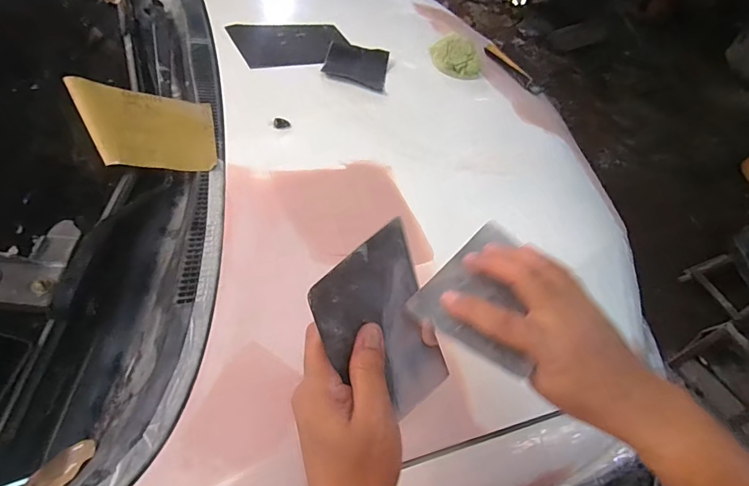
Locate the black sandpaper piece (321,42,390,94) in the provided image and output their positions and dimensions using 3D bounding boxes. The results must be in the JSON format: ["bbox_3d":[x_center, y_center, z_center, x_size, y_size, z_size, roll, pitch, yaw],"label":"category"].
[{"bbox_3d":[-0.032,-0.341,0.793,0.114,0.023,0.137,8,56,2],"label":"black sandpaper piece"}]

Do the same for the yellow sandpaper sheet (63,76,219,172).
[{"bbox_3d":[-0.308,-0.156,0.562,0.170,0.010,0.141,0,56,-30],"label":"yellow sandpaper sheet"}]

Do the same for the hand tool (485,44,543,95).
[{"bbox_3d":[0.321,-0.402,0.958,0.033,0.020,0.164,-40,81,-26],"label":"hand tool"}]

